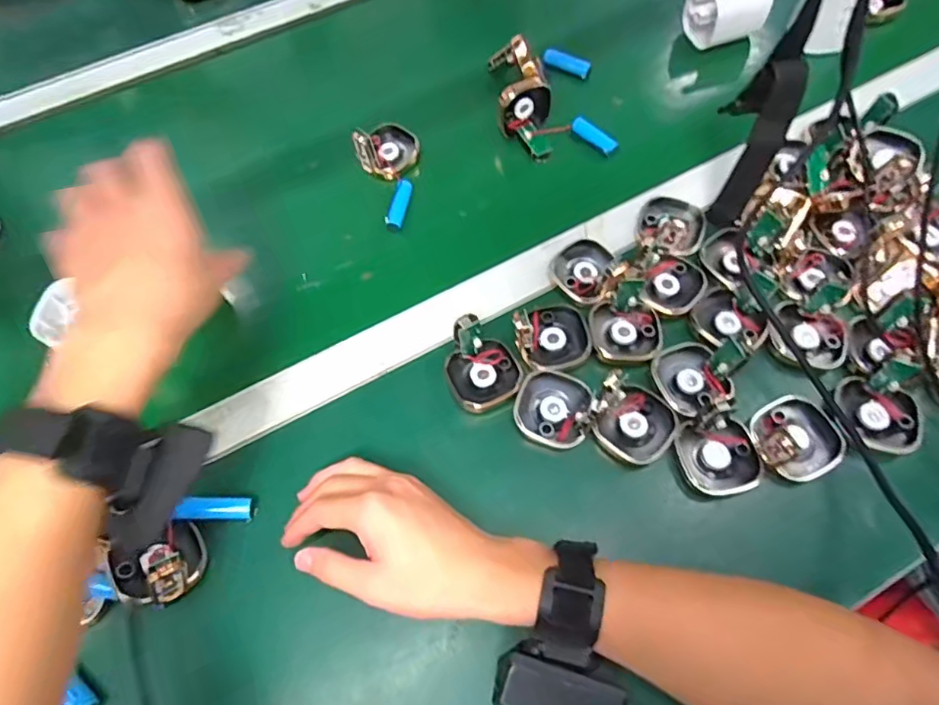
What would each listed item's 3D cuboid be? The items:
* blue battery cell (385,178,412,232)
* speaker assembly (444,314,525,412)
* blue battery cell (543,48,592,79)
[{"bbox_3d":[-0.062,-0.132,0.498,0.014,0.014,0.052,10,63,7],"label":"blue battery cell"},{"bbox_3d":[0.009,0.005,0.410,0.051,0.039,0.056,-20,63,-9],"label":"speaker assembly"},{"bbox_3d":[0.100,-0.299,0.576,0.053,0.012,0.014,26,66,15],"label":"blue battery cell"}]

